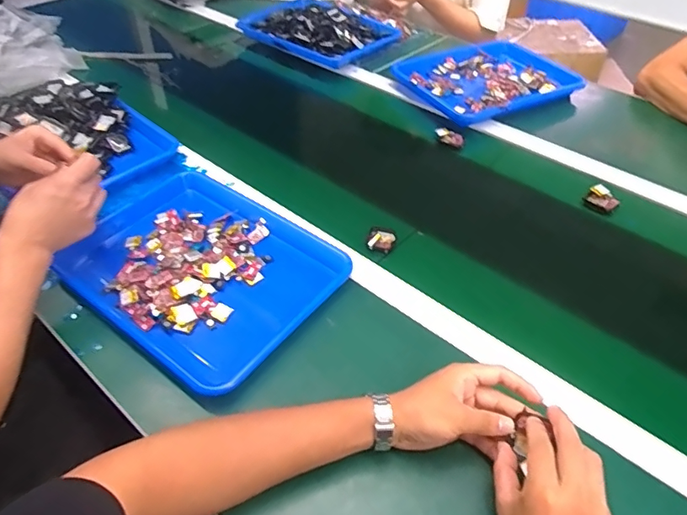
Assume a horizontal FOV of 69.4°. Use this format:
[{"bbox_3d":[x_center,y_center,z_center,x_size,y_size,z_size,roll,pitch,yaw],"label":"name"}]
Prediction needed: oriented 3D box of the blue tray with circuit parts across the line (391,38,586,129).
[{"bbox_3d":[0.297,-0.374,1.027,0.340,0.030,0.287,-18,49,-18],"label":"blue tray with circuit parts across the line"}]

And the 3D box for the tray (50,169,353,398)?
[{"bbox_3d":[-0.179,0.012,0.650,0.328,0.042,0.254,30,53,26],"label":"tray"}]

